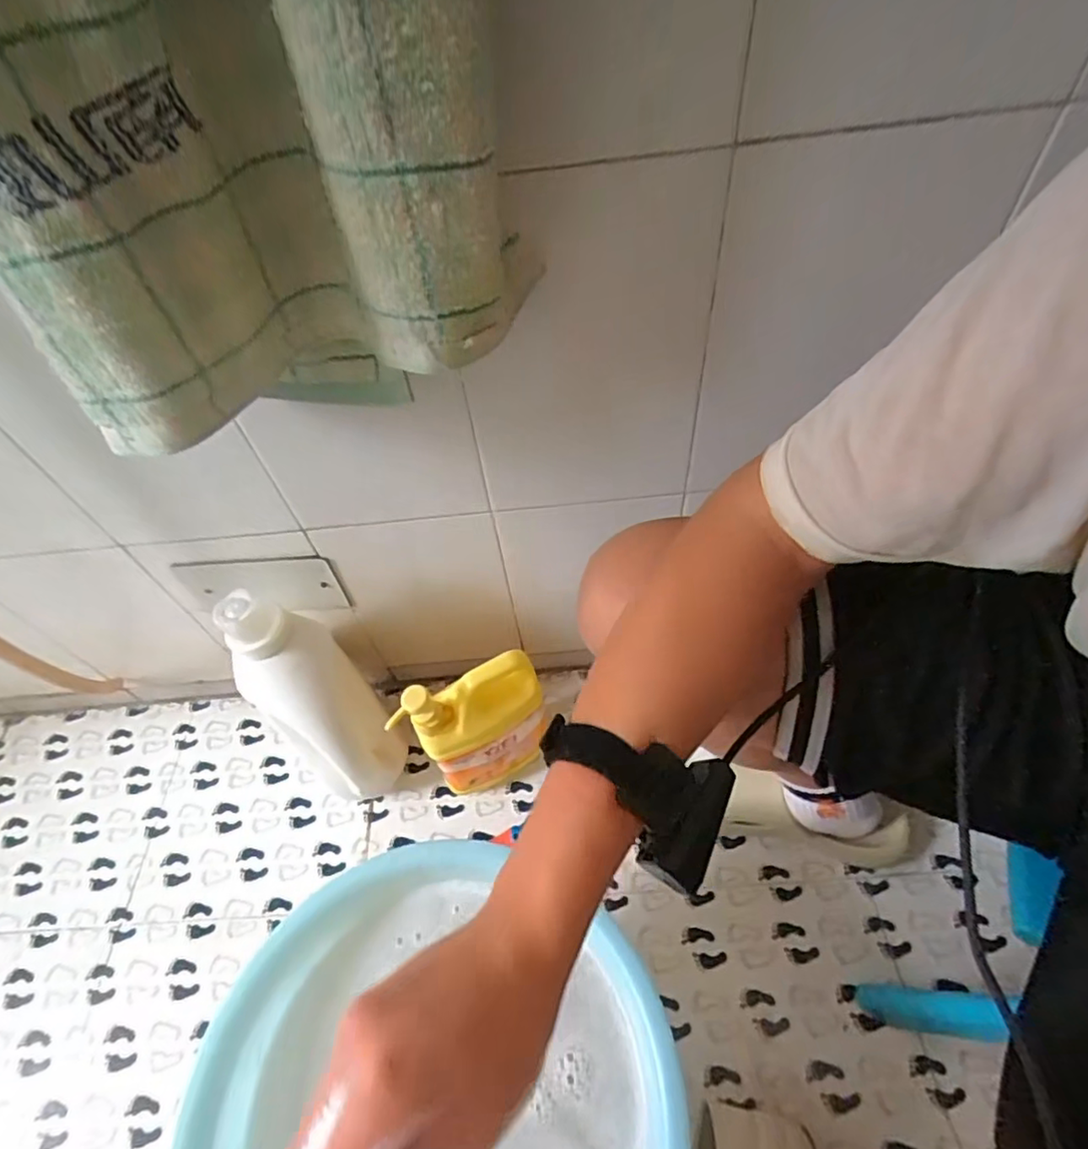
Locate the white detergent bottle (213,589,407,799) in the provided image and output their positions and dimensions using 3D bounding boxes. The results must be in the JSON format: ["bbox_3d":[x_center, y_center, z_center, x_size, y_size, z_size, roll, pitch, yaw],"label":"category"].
[{"bbox_3d":[-0.253,0.137,0.662,0.100,0.301,0.117,9,48,49],"label":"white detergent bottle"}]

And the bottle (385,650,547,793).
[{"bbox_3d":[-0.074,0.192,0.713,0.162,0.261,0.059,-23,54,-12],"label":"bottle"}]

